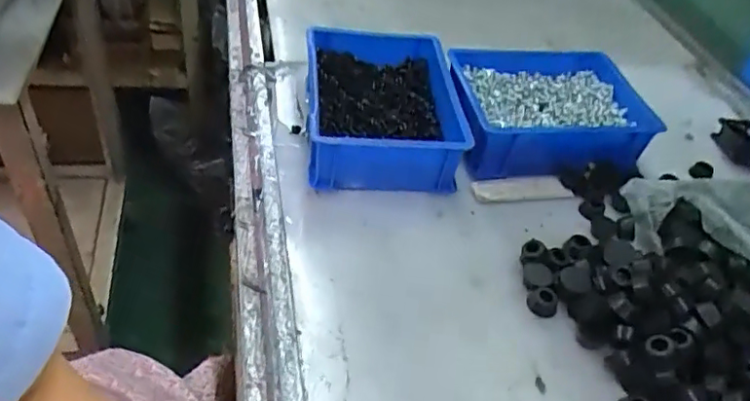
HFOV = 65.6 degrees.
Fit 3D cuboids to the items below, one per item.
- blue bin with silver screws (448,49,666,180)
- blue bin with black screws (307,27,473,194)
[{"bbox_3d":[0.187,-0.096,0.644,0.217,0.069,0.155,-3,46,-13],"label":"blue bin with silver screws"},{"bbox_3d":[0.008,-0.097,0.607,0.154,0.073,0.199,2,45,-8],"label":"blue bin with black screws"}]

